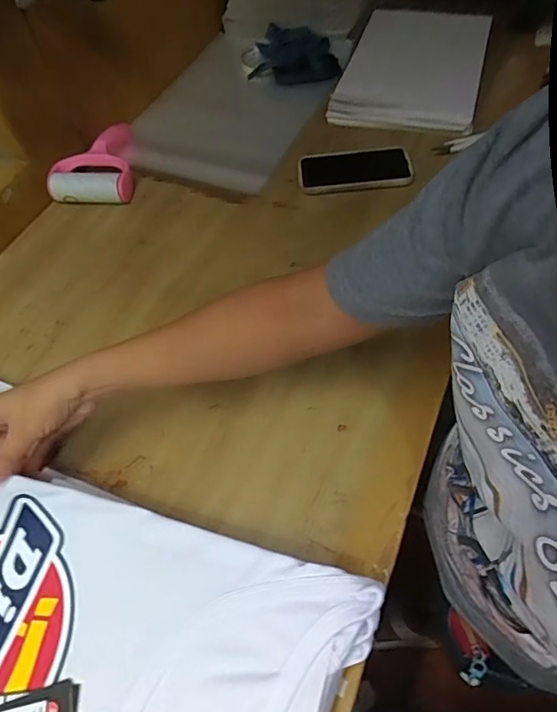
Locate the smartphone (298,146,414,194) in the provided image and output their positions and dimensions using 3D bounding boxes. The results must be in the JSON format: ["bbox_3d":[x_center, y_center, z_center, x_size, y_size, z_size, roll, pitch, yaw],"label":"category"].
[{"bbox_3d":[0.109,-0.270,0.696,0.158,0.013,0.086,-7,57,0],"label":"smartphone"}]

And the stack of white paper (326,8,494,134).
[{"bbox_3d":[0.231,-0.498,0.818,0.215,0.029,0.344,13,60,12],"label":"stack of white paper"}]

